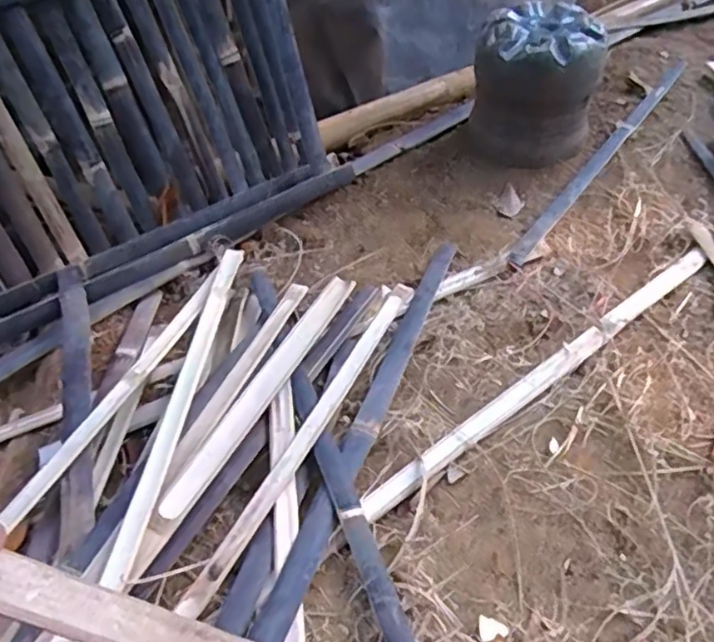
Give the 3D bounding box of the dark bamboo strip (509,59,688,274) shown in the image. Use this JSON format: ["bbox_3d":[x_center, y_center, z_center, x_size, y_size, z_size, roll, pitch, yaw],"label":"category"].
[{"bbox_3d":[0.526,-0.362,1.318,0.034,0.010,0.839,28,54,26],"label":"dark bamboo strip"}]

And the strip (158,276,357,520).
[{"bbox_3d":[-0.125,0.085,0.898,0.044,0.019,0.452,19,50,20],"label":"strip"}]

